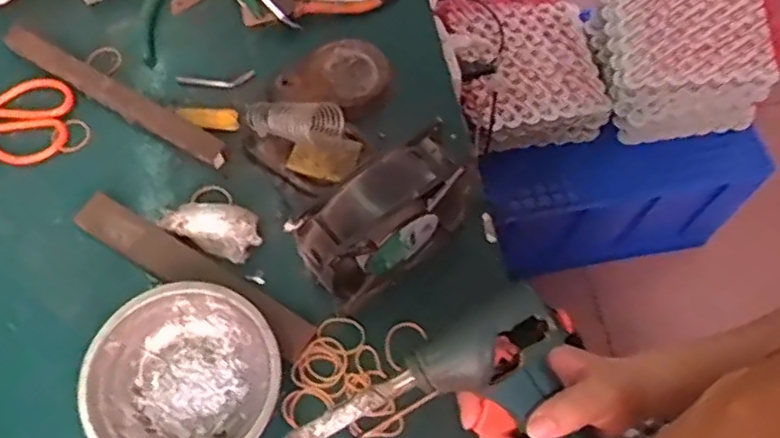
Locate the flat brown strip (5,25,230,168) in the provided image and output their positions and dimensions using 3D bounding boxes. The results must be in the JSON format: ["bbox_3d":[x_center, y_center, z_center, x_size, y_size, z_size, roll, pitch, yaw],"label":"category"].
[{"bbox_3d":[-0.237,-0.108,0.584,0.237,0.014,0.026,30,68,13],"label":"flat brown strip"}]

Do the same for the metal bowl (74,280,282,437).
[{"bbox_3d":[-0.139,0.112,0.465,0.125,0.039,0.124,0,64,0],"label":"metal bowl"}]

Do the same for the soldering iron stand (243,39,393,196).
[{"bbox_3d":[-0.056,-0.106,0.547,0.099,0.082,0.155,16,65,7],"label":"soldering iron stand"}]

